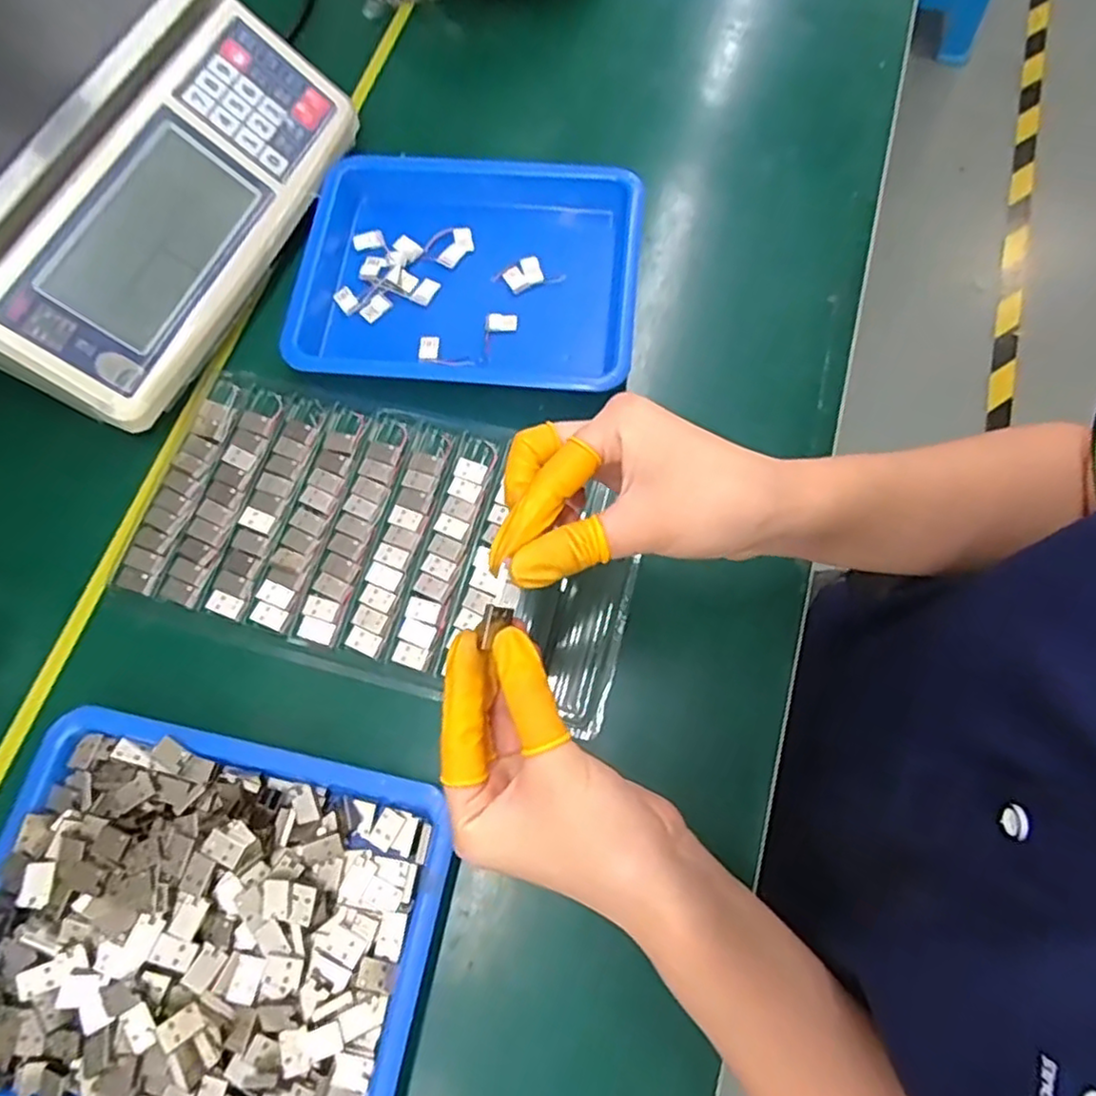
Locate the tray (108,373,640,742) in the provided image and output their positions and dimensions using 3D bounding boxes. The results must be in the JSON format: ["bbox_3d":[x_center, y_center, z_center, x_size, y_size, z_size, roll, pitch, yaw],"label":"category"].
[{"bbox_3d":[-0.093,-0.008,0.399,0.287,0.009,0.153,15,72,6],"label":"tray"}]

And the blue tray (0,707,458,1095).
[{"bbox_3d":[-0.164,0.181,0.320,0.214,0.033,0.169,12,72,5],"label":"blue tray"}]

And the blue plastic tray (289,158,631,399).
[{"bbox_3d":[-0.053,-0.181,0.445,0.216,0.028,0.170,7,71,3],"label":"blue plastic tray"}]

